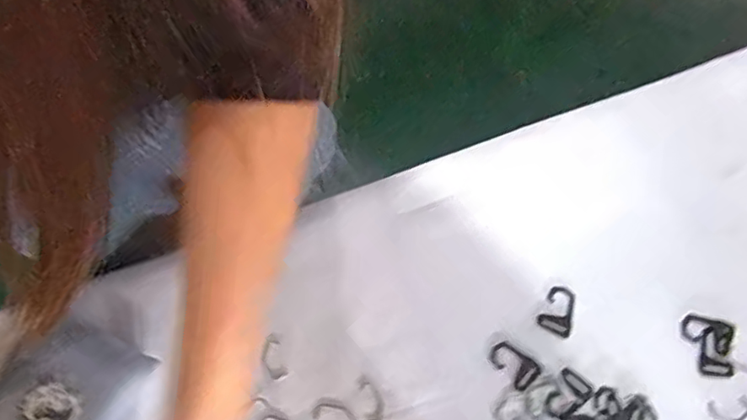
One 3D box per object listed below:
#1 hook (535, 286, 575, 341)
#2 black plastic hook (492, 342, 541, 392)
[{"bbox_3d":[0.165,0.089,0.528,0.029,0.004,0.041,26,72,8],"label":"hook"},{"bbox_3d":[0.120,0.131,0.511,0.026,0.004,0.042,-41,76,-14],"label":"black plastic hook"}]

